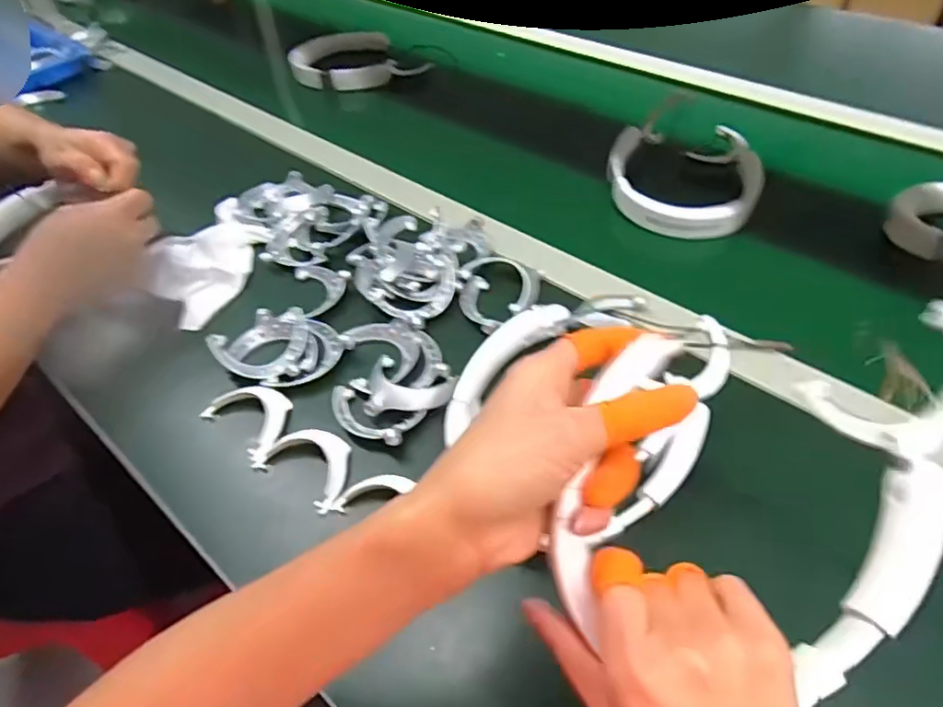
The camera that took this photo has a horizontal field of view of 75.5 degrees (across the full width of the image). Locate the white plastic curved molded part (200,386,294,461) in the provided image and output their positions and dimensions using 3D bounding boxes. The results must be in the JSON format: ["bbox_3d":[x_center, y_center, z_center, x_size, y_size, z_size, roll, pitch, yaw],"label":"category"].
[{"bbox_3d":[-0.164,0.043,0.457,0.069,0.010,0.049,30,55,29],"label":"white plastic curved molded part"}]

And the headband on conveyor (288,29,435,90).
[{"bbox_3d":[-0.172,-0.429,0.886,0.163,0.031,0.158,-30,51,-23],"label":"headband on conveyor"}]

